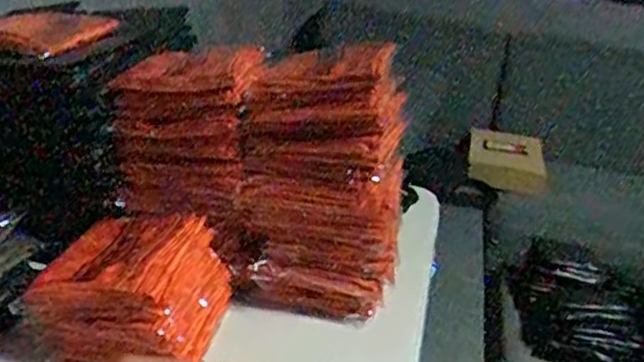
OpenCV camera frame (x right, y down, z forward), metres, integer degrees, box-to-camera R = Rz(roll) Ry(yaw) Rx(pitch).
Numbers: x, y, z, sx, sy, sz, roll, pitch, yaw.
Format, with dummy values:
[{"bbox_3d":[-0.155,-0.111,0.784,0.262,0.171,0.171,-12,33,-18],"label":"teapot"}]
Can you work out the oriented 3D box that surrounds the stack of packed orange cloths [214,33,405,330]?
[{"bbox_3d":[-0.003,-0.006,0.670,0.171,0.241,0.110,7,25,-1],"label":"stack of packed orange cloths"}]

